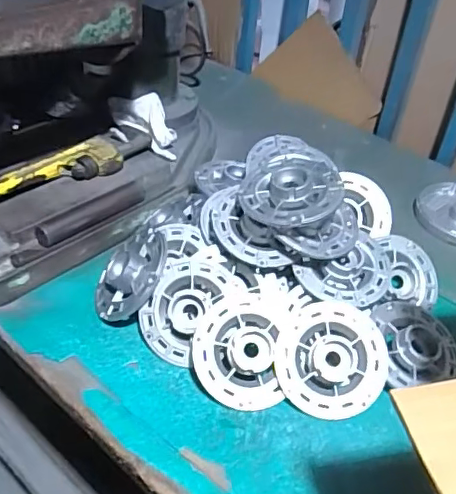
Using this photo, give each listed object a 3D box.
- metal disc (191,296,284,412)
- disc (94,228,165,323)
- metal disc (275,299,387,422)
[{"bbox_3d":[0.012,0.101,0.550,0.103,0.024,0.103,2,76,-9],"label":"metal disc"},{"bbox_3d":[-0.111,0.029,0.612,0.099,0.024,0.095,-28,50,20],"label":"disc"},{"bbox_3d":[0.102,0.111,0.548,0.109,0.015,0.107,0,77,-4],"label":"metal disc"}]

